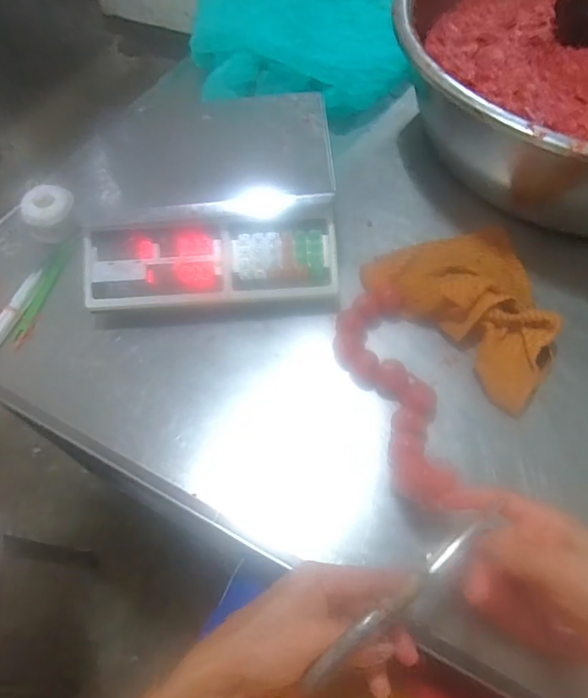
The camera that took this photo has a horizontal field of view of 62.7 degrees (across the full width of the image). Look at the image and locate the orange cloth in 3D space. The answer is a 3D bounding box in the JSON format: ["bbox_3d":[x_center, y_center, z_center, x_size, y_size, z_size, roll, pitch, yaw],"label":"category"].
[{"bbox_3d":[0.237,-0.083,0.604,0.219,0.046,0.256,-39,65,-18],"label":"orange cloth"}]

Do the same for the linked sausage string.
[{"bbox_3d":[0.117,0.048,0.546,0.091,0.034,0.266,-15,61,-5],"label":"linked sausage string"}]

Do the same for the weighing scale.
[{"bbox_3d":[-0.109,-0.214,0.672,0.325,0.096,0.326,-3,60,1],"label":"weighing scale"}]

